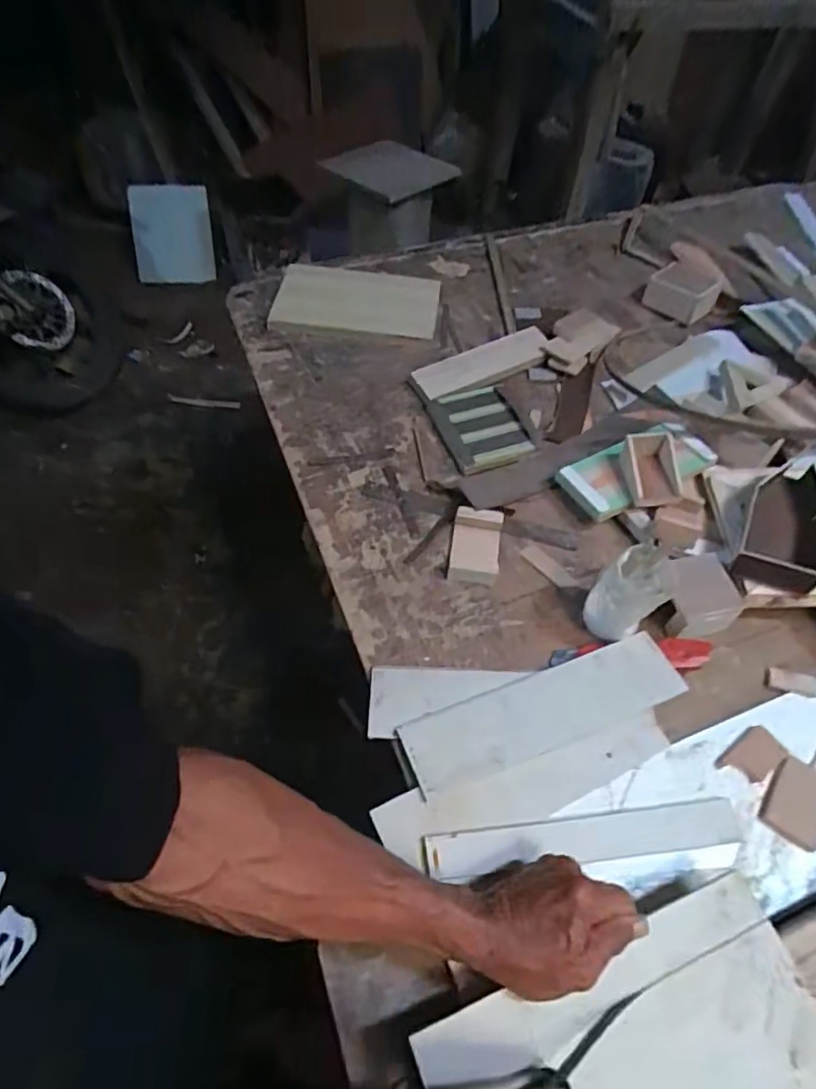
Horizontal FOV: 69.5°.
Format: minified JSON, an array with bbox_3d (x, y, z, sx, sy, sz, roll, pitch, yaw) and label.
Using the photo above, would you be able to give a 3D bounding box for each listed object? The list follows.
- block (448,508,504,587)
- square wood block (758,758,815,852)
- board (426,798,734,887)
[{"bbox_3d":[0.073,0.002,0.633,0.052,0.027,0.084,7,55,5],"label":"block"},{"bbox_3d":[0.332,0.219,0.500,0.048,0.007,0.067,33,61,21],"label":"square wood block"},{"bbox_3d":[0.144,0.240,0.480,0.260,0.004,0.034,-3,57,-8],"label":"board"}]

